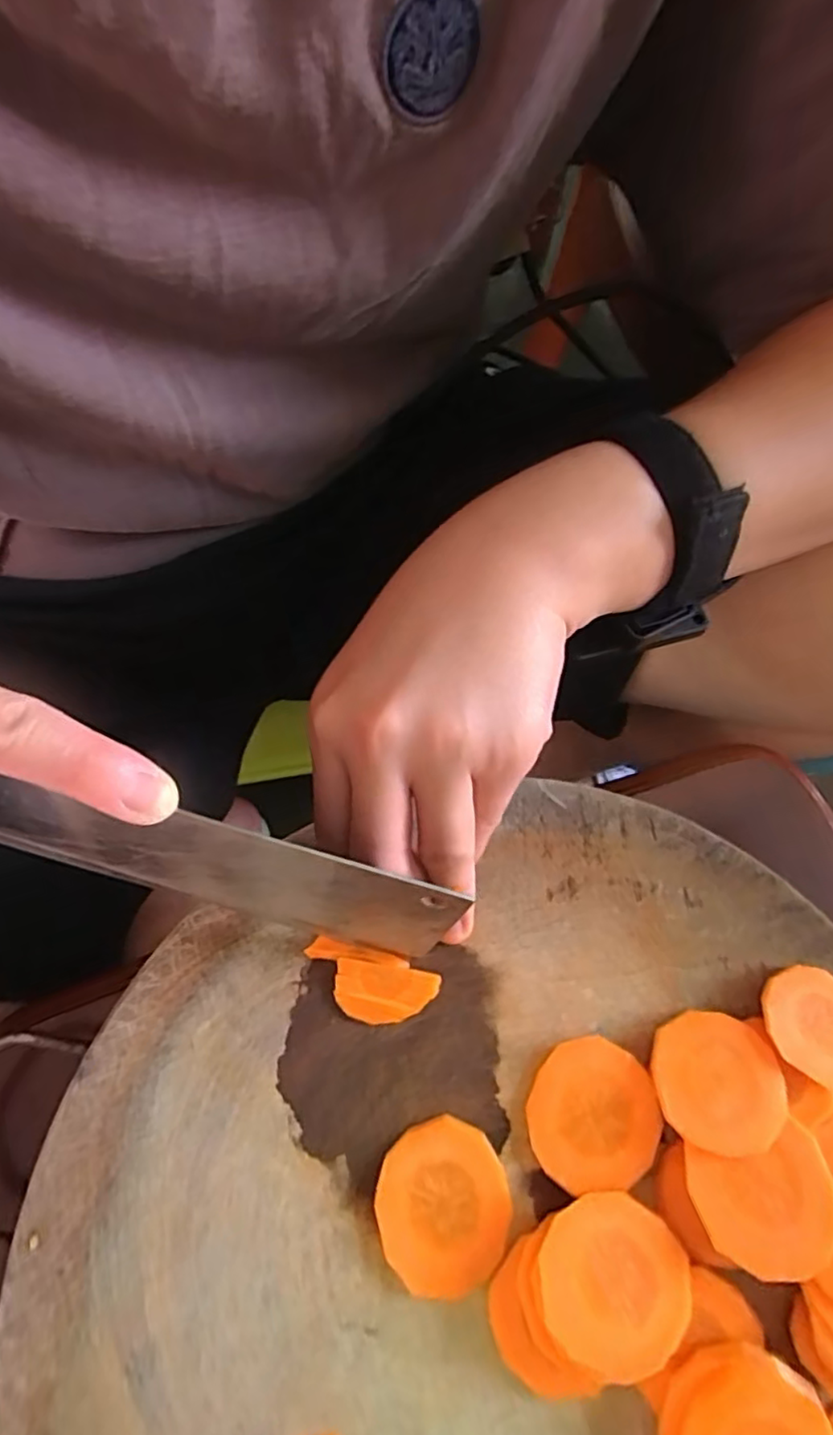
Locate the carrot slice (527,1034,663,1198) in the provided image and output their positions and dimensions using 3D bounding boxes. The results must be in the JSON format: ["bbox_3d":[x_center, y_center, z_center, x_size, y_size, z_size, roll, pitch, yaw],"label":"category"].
[{"bbox_3d":[0.064,0.143,0.228,0.045,0.007,0.046,0,67,0],"label":"carrot slice"}]

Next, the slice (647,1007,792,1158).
[{"bbox_3d":[0.108,0.130,0.225,0.042,0.004,0.043,-7,48,1],"label":"slice"}]

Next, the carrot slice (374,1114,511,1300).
[{"bbox_3d":[0.009,0.170,0.219,0.045,0.004,0.049,0,67,0],"label":"carrot slice"}]

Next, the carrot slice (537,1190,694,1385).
[{"bbox_3d":[0.063,0.181,0.201,0.047,0.004,0.043,0,52,-1],"label":"carrot slice"}]

